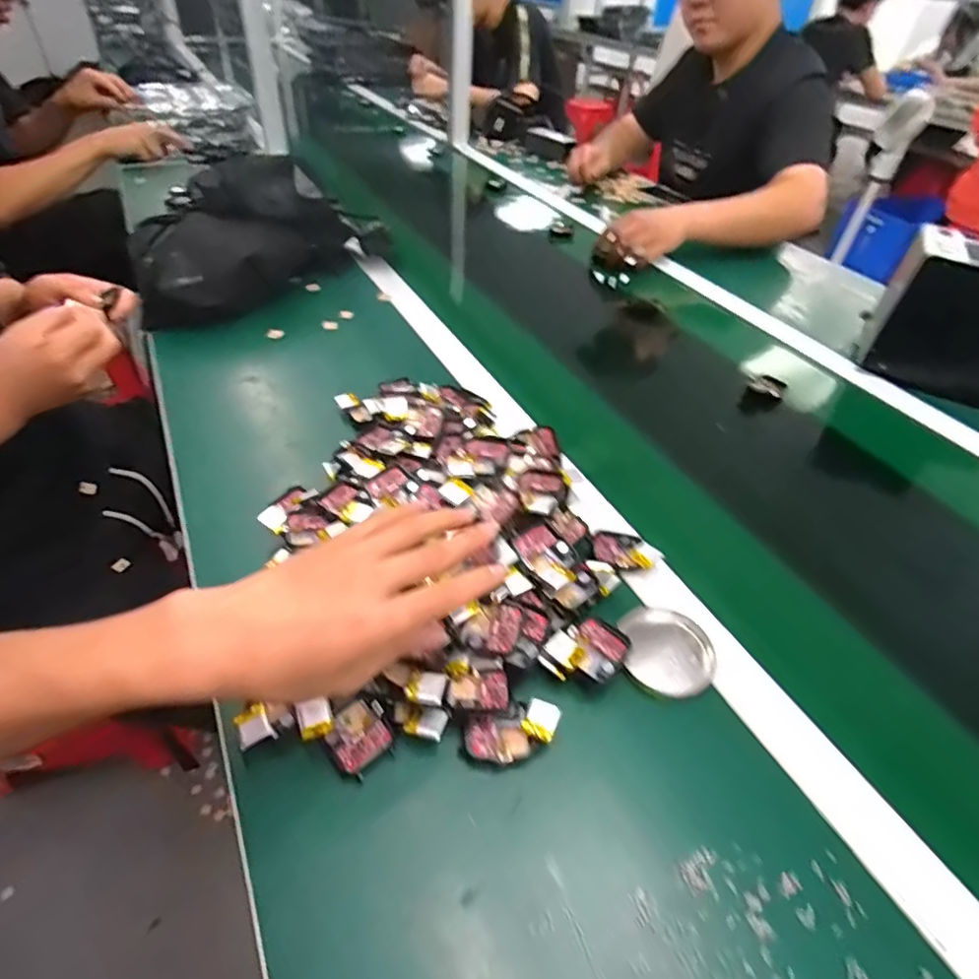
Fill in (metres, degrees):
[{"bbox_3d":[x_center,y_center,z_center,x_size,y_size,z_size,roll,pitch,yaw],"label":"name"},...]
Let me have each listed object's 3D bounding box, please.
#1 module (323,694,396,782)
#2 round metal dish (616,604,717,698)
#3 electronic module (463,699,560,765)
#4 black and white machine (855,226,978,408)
[{"bbox_3d":[-0.079,0.147,0.344,0.035,0.011,0.042,-25,51,-28],"label":"module"},{"bbox_3d":[0.123,0.111,0.394,0.062,0.010,0.065,2,43,-2],"label":"round metal dish"},{"bbox_3d":[0.014,0.148,0.347,0.057,0.016,0.030,-14,46,-18],"label":"electronic module"},{"bbox_3d":[0.560,-0.193,0.661,0.179,0.141,0.116,27,48,22],"label":"black and white machine"}]

